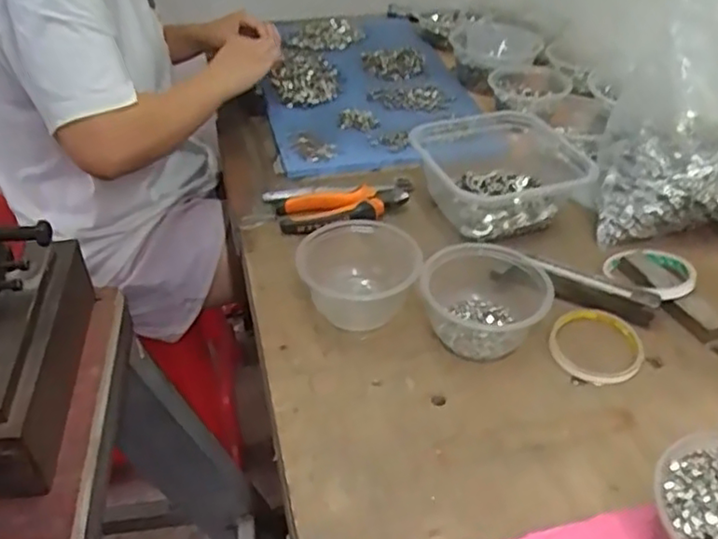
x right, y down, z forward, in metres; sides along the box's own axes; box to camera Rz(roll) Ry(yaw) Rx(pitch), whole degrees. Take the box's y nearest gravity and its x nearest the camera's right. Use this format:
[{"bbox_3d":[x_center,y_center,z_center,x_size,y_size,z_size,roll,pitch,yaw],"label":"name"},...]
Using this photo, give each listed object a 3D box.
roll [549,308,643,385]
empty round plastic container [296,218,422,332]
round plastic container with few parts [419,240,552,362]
[{"bbox_3d":[0.221,0.071,0.605,0.080,0.010,0.091,22,44,23],"label":"roll"},{"bbox_3d":[0.002,0.003,0.624,0.108,0.057,0.099,1,40,-1],"label":"empty round plastic container"},{"bbox_3d":[0.117,0.021,0.612,0.110,0.058,0.116,-2,41,2],"label":"round plastic container with few parts"}]

